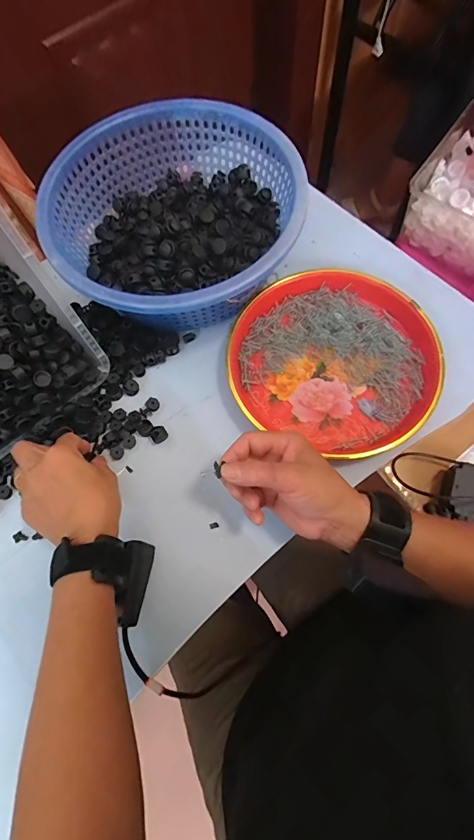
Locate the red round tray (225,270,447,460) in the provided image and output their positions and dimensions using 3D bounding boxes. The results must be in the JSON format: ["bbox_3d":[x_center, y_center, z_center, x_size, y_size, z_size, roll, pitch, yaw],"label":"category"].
[{"bbox_3d":[0.104,-0.068,0.442,0.214,0.028,0.200,-1,69,2],"label":"red round tray"}]

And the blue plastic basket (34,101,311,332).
[{"bbox_3d":[-0.068,-0.215,0.459,0.259,0.098,0.263,1,69,3],"label":"blue plastic basket"}]

